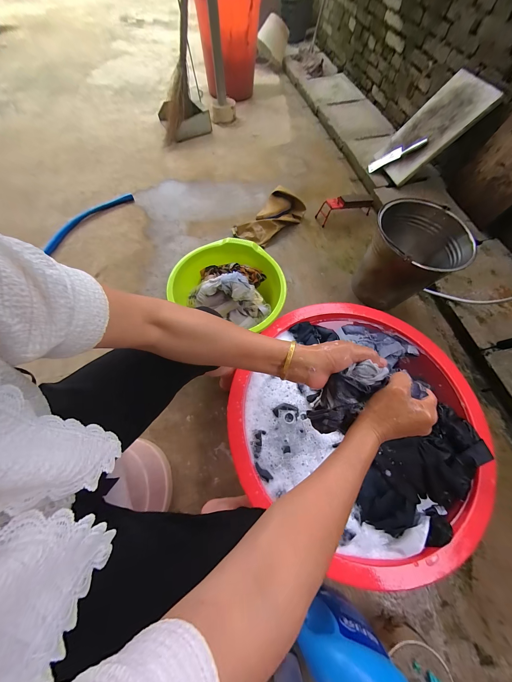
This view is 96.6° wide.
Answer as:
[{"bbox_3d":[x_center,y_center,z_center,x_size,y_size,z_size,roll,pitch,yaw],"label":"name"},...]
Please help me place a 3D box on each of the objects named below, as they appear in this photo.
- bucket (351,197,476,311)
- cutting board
[{"bbox_3d":[0.588,-0.302,0.904,0.307,0.311,0.332,24,68,11],"label":"bucket"},{"bbox_3d":[0.885,-1.086,1.184,0.052,0.440,0.334,9,53,-41],"label":"cutting board"}]

